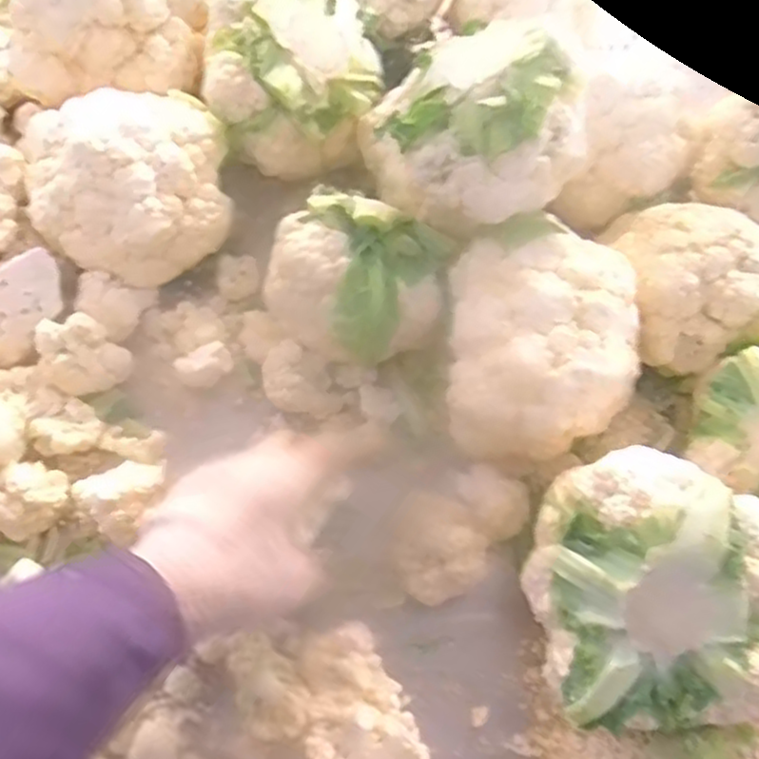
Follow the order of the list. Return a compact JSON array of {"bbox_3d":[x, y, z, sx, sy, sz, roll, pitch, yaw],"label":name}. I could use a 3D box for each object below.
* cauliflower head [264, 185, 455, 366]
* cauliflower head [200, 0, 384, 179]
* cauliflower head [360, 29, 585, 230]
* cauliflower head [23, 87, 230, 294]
[{"bbox_3d":[-0.021,-0.073,0.517,0.131,0.087,0.101,25,68,8],"label":"cauliflower head"},{"bbox_3d":[-0.075,-0.254,0.600,0.144,0.099,0.146,-21,70,-11],"label":"cauliflower head"},{"bbox_3d":[0.067,-0.162,0.473,0.127,0.089,0.104,19,68,5],"label":"cauliflower head"},{"bbox_3d":[-0.190,-0.150,0.560,0.142,0.084,0.130,1,67,-2],"label":"cauliflower head"}]

